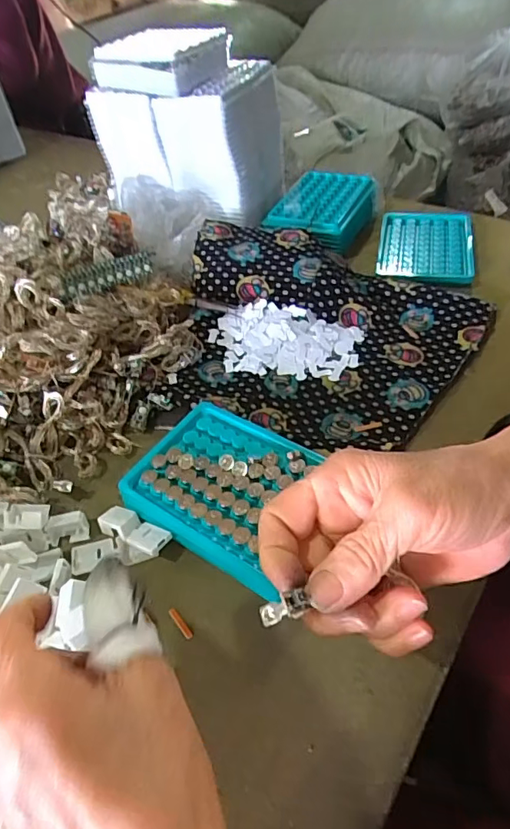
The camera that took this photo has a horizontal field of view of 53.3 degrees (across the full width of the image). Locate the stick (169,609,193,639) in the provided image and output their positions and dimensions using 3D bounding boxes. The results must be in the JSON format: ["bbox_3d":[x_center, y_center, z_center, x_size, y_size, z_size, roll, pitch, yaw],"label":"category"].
[{"bbox_3d":[-0.045,0.127,0.309,0.005,0.004,0.023,-34,52,-23],"label":"stick"}]

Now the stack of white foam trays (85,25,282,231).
[{"bbox_3d":[-0.077,-0.327,0.600,0.191,0.190,0.133,14,51,19],"label":"stack of white foam trays"}]

